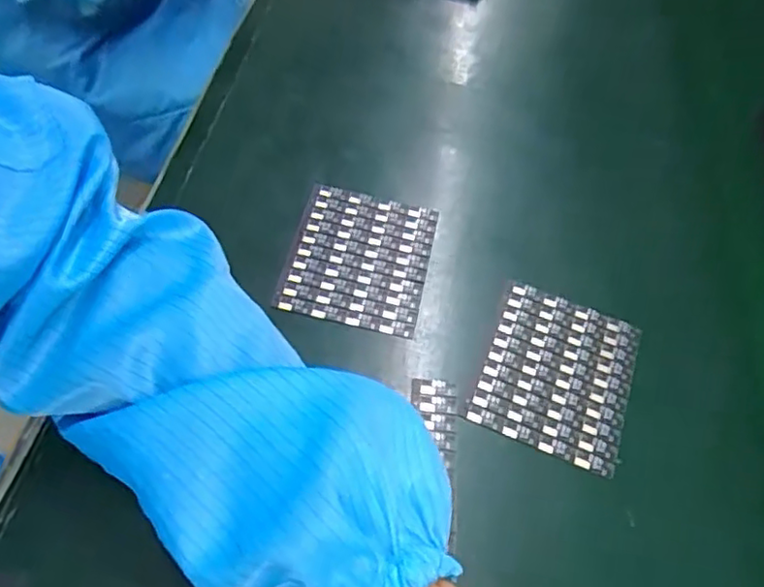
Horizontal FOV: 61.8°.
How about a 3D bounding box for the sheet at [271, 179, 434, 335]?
[{"bbox_3d":[-0.013,-0.023,0.388,0.082,0.004,0.094,12,56,3],"label":"sheet"}]

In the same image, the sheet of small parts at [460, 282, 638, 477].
[{"bbox_3d":[0.098,0.044,0.357,0.080,0.004,0.095,21,56,9],"label":"sheet of small parts"}]

